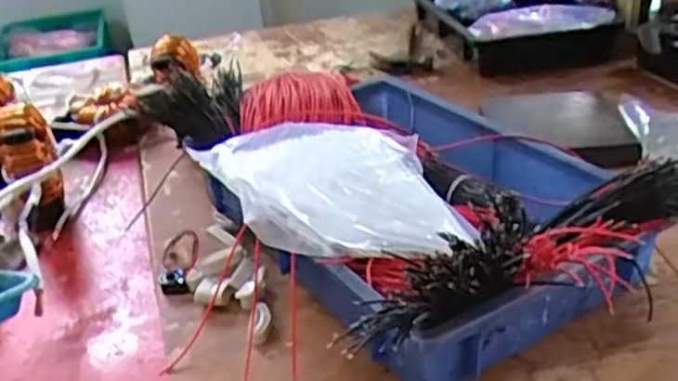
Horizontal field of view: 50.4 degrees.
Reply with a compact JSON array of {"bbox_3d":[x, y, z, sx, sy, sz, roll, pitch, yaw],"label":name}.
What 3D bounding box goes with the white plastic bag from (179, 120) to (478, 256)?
[{"bbox_3d":[-0.007,-0.004,0.659,0.219,0.063,0.198,-13,31,-10],"label":"white plastic bag"}]

